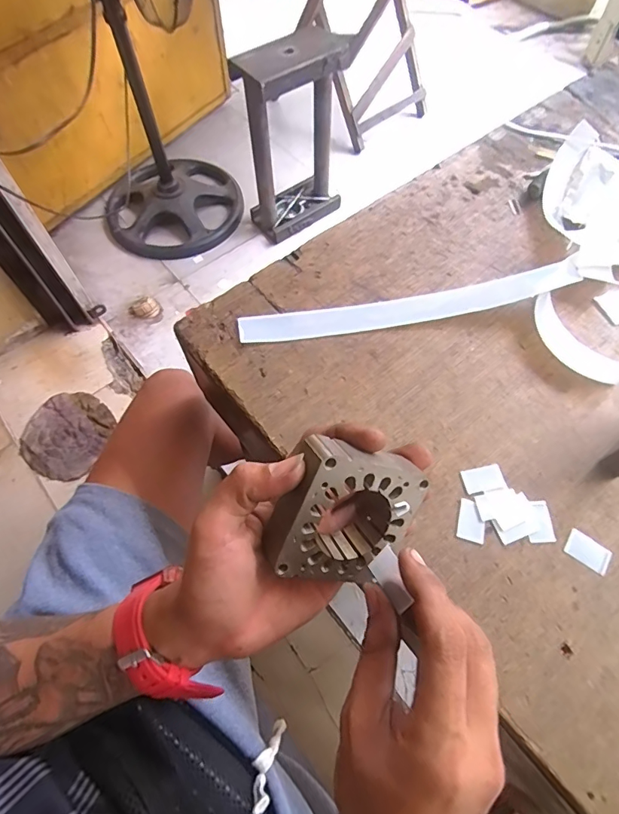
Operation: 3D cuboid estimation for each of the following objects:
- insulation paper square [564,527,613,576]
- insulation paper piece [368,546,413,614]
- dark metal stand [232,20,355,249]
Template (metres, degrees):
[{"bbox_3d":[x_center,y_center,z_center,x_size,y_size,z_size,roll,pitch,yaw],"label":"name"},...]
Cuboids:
[{"bbox_3d":[0.205,0.106,0.327,0.030,0.004,0.021,33,68,16],"label":"insulation paper square"},{"bbox_3d":[0.046,0.093,0.243,0.017,0.004,0.031,-44,42,5],"label":"insulation paper piece"},{"bbox_3d":[-0.027,-0.694,1.199,0.286,0.477,0.156,-41,70,-18],"label":"dark metal stand"}]

